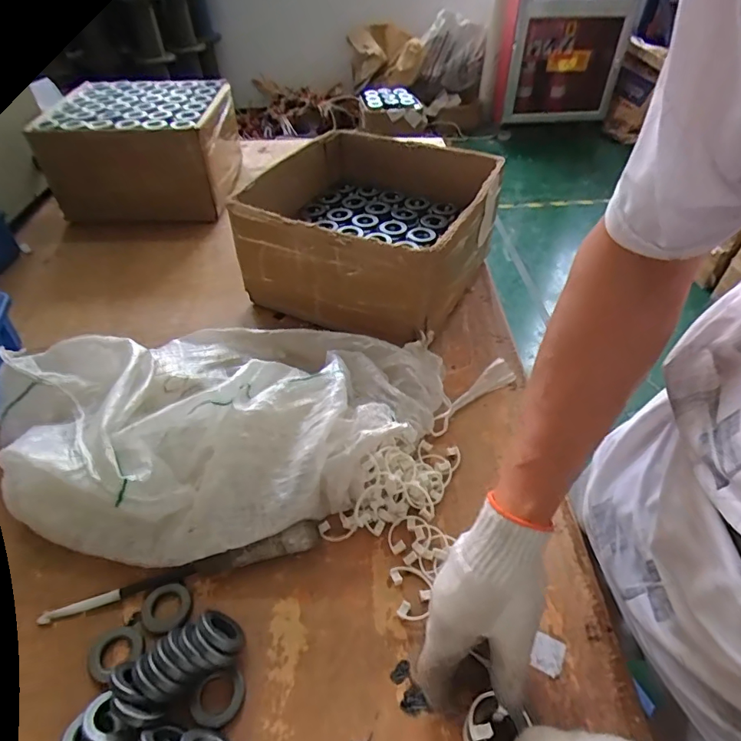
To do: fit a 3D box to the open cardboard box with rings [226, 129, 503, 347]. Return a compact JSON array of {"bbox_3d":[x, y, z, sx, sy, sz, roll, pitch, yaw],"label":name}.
[{"bbox_3d":[0.006,-0.230,0.759,0.331,0.151,0.343,20,49,20],"label":"open cardboard box with rings"}]

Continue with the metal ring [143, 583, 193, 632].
[{"bbox_3d":[-0.187,0.218,0.440,0.042,0.011,0.045,-1,44,1],"label":"metal ring"}]

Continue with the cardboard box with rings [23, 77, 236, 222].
[{"bbox_3d":[-0.467,-0.468,1.010,0.319,0.182,0.341,-2,45,-1],"label":"cardboard box with rings"}]

